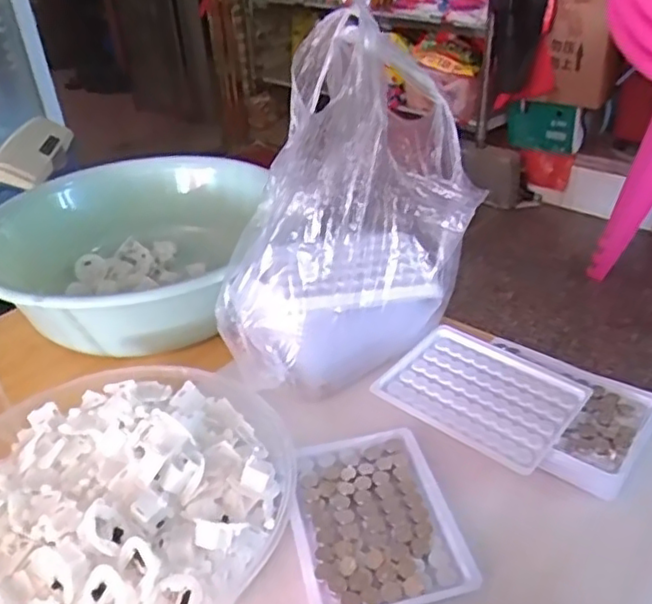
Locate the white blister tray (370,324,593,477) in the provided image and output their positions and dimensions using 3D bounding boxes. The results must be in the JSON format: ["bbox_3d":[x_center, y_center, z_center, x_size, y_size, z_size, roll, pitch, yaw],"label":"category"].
[{"bbox_3d":[0.113,0.066,0.475,0.126,0.017,0.102,26,43,36],"label":"white blister tray"}]

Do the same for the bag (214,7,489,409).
[{"bbox_3d":[0.006,-0.063,0.477,0.173,0.241,0.119,-9,34,-9],"label":"bag"}]

